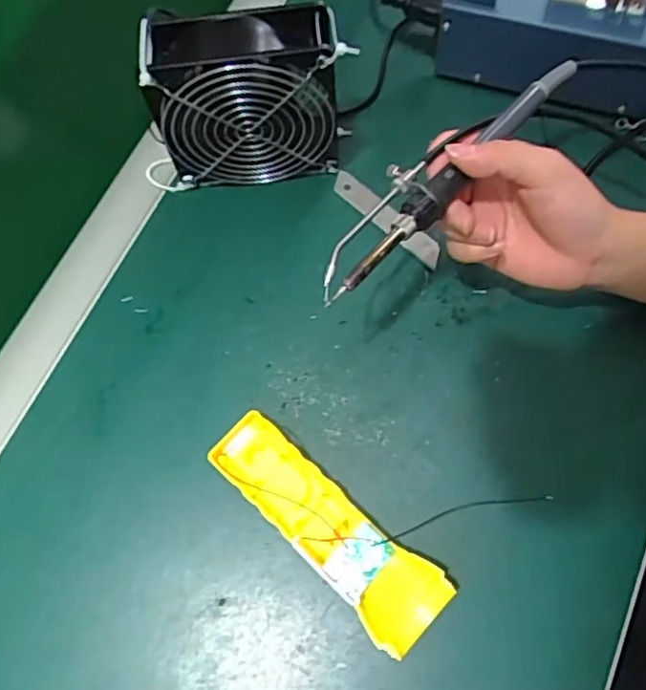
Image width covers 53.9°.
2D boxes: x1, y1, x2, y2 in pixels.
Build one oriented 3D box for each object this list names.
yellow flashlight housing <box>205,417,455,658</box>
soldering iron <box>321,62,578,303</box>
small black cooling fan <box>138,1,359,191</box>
[{"bbox_3d":[-0.001,0.109,0.384,0.163,0.031,0.049,39,77,17],"label":"yellow flashlight housing"},{"bbox_3d":[0.068,-0.101,0.362,0.037,0.016,0.204,43,77,14],"label":"soldering iron"},{"bbox_3d":[-0.053,-0.168,0.445,0.139,0.125,0.055,-2,71,4],"label":"small black cooling fan"}]

